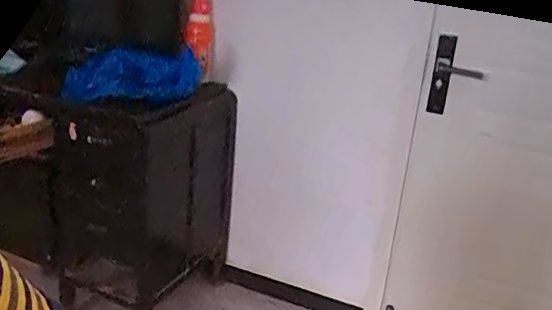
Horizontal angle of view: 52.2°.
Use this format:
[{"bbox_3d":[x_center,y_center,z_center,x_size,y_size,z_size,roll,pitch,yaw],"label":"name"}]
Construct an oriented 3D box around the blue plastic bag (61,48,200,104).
[{"bbox_3d":[-0.385,-0.208,1.504,0.363,0.147,0.140,6,20,1],"label":"blue plastic bag"}]

